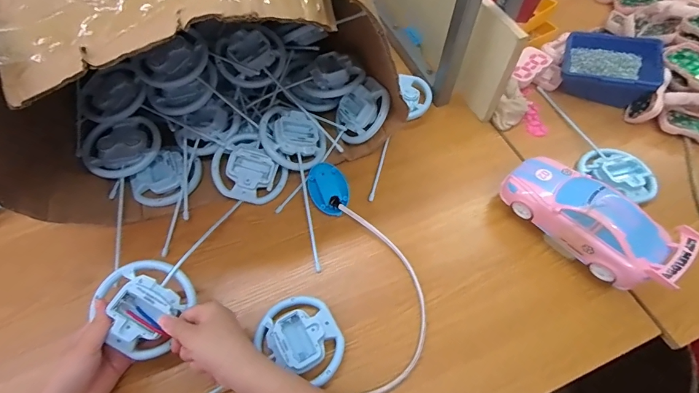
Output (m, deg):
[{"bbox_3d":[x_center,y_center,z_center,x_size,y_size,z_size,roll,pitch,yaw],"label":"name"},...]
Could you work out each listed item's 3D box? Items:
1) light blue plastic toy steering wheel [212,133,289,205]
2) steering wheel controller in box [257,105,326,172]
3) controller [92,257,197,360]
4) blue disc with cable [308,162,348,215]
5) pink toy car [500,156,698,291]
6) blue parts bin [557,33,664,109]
[{"bbox_3d":[-0.144,-0.035,0.514,0.097,0.031,0.097,-38,102,-3],"label":"light blue plastic toy steering wheel"},{"bbox_3d":[-0.080,-0.082,0.526,0.095,0.026,0.095,10,71,-29],"label":"steering wheel controller in box"},{"bbox_3d":[-0.218,0.120,0.403,0.087,0.028,0.102,-23,87,-17],"label":"controller"},{"bbox_3d":[-0.030,-0.011,0.515,0.052,0.013,0.079,-13,60,-8],"label":"blue disc with cable"},{"bbox_3d":[0.289,0.023,0.440,0.084,0.060,0.199,-40,67,-21],"label":"pink toy car"},{"bbox_3d":[0.439,-0.219,0.624,0.139,0.061,0.116,21,61,12],"label":"blue parts bin"}]

